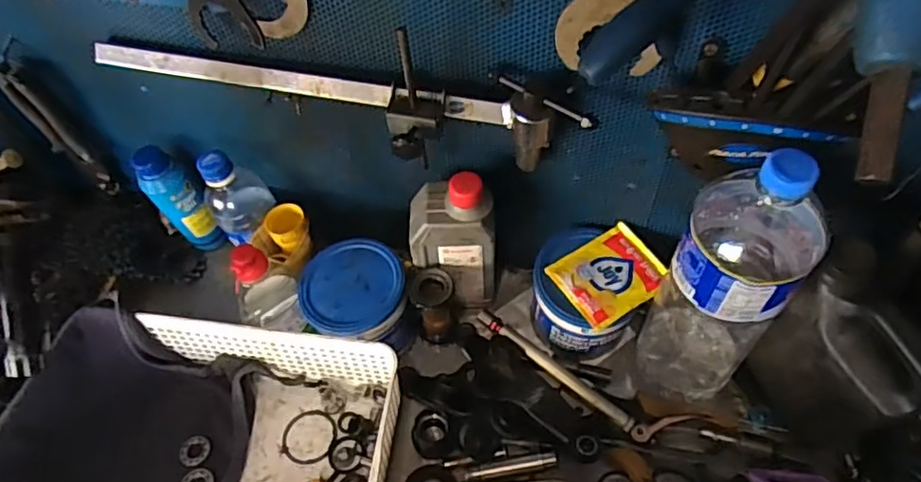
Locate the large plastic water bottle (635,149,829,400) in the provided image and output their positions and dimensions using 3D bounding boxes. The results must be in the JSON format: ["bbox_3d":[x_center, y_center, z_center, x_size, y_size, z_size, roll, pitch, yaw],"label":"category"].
[{"bbox_3d":[0.213,0.041,0.504,0.089,0.302,0.091,27,61,21],"label":"large plastic water bottle"}]

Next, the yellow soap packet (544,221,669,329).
[{"bbox_3d":[0.141,0.032,0.582,0.095,0.008,0.078,-29,57,-15],"label":"yellow soap packet"}]

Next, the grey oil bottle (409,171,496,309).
[{"bbox_3d":[-0.007,0.002,0.607,0.078,0.175,0.049,-5,54,1],"label":"grey oil bottle"}]

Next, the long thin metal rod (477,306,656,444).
[{"bbox_3d":[0.099,0.132,0.605,0.193,0.015,0.015,35,64,18],"label":"long thin metal rod"}]

